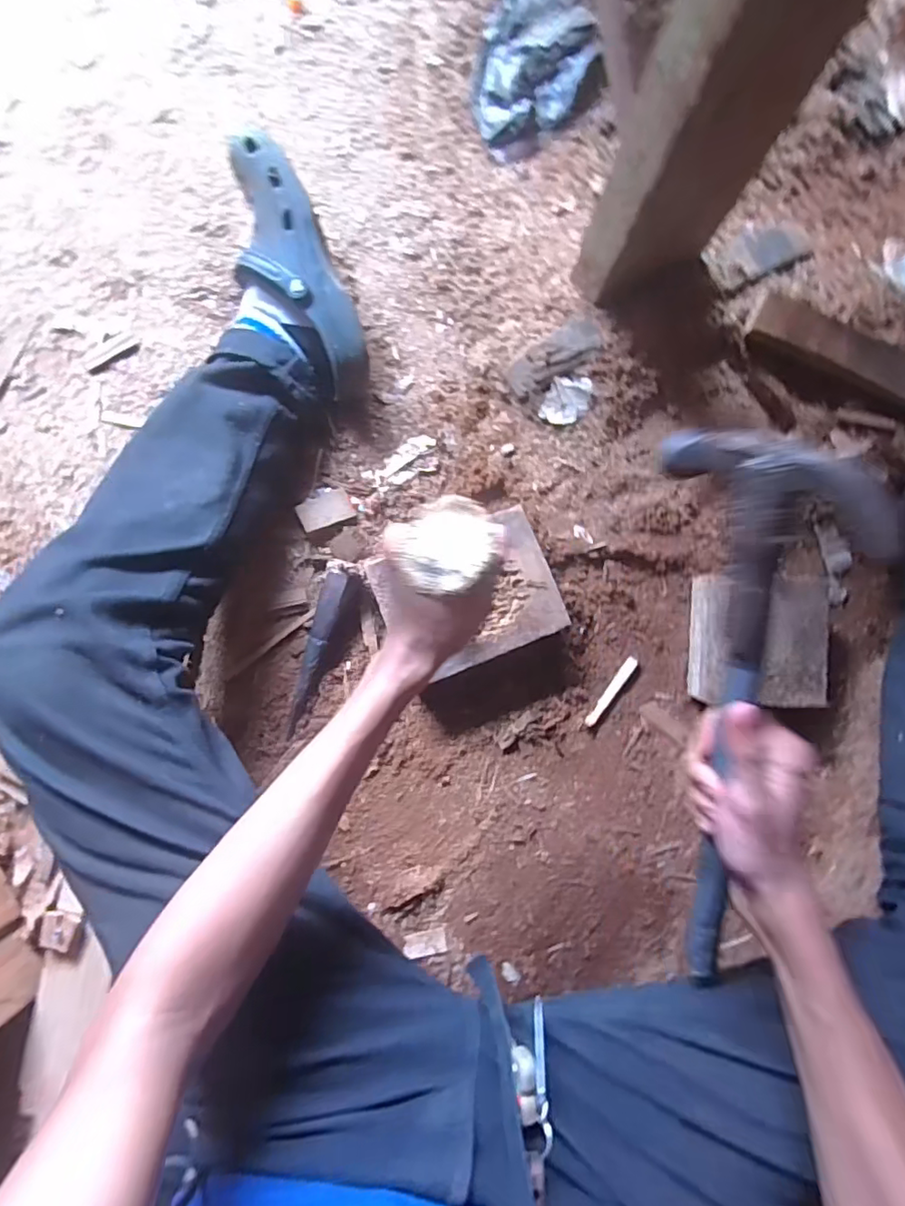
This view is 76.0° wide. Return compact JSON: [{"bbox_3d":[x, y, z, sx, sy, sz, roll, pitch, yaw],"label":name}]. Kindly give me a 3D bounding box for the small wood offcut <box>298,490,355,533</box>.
[{"bbox_3d":[-0.142,-0.105,0.648,0.059,0.008,0.037,-25,85,-7],"label":"small wood offcut"}]

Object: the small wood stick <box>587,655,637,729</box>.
[{"bbox_3d":[0.178,0.100,0.647,0.013,0.007,0.090,38,82,2],"label":"small wood stick"}]

